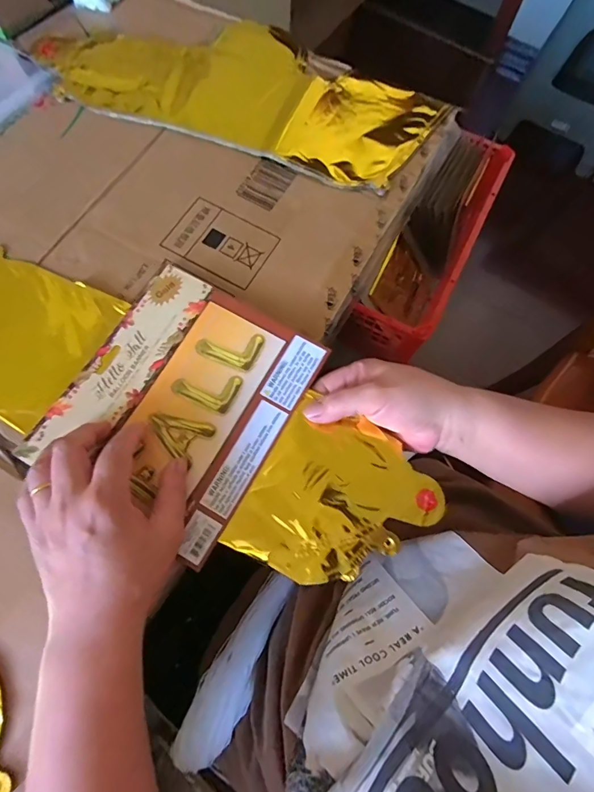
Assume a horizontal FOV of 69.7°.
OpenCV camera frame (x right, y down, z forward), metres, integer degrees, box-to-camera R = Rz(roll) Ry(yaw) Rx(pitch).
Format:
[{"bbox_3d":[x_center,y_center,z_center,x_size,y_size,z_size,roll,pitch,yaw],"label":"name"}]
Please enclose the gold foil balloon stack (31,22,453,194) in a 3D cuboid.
[{"bbox_3d":[-0.064,-0.332,0.448,0.411,0.020,0.167,20,70,5],"label":"gold foil balloon stack"}]

